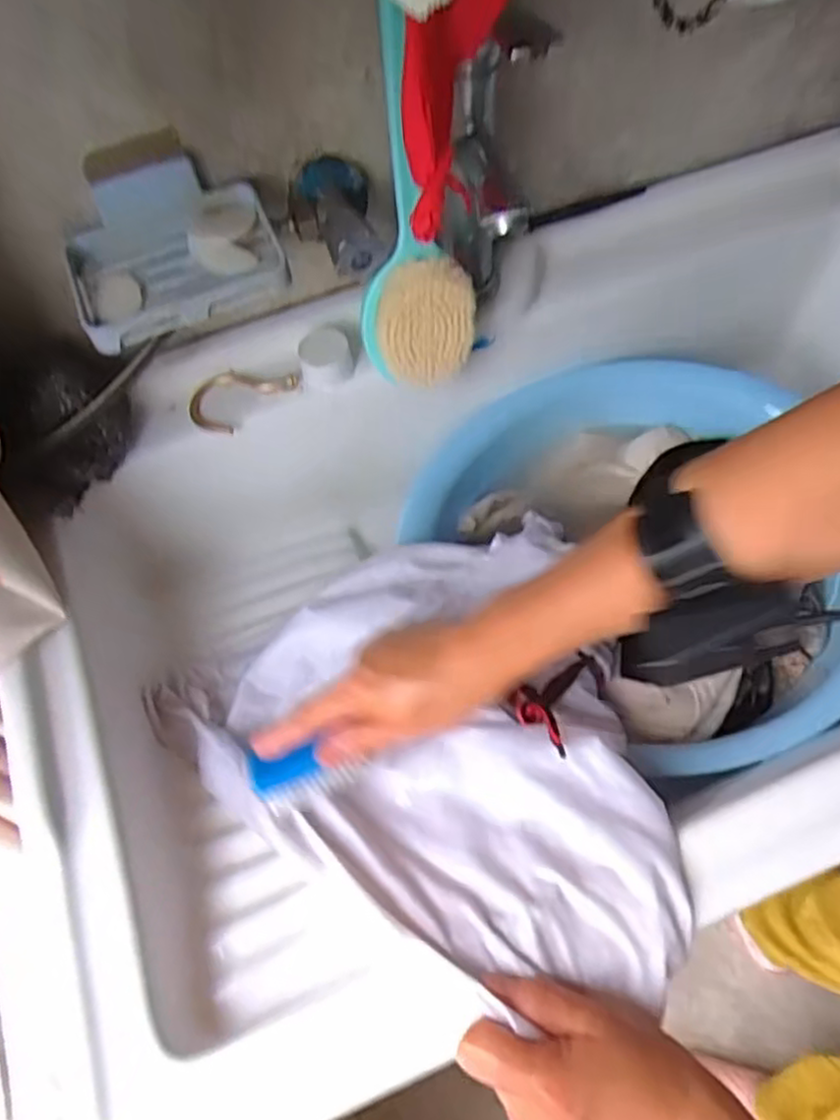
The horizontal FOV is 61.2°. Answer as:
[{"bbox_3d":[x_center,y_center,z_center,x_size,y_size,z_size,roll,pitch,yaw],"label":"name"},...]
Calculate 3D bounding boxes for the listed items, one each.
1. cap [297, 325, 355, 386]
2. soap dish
[{"bbox_3d":[-0.074,-0.159,0.552,0.040,0.024,0.037,-1,63,2],"label":"cap"},{"bbox_3d":[-0.155,-0.191,0.436,0.125,0.051,0.086,-22,64,-9],"label":"soap dish"}]

